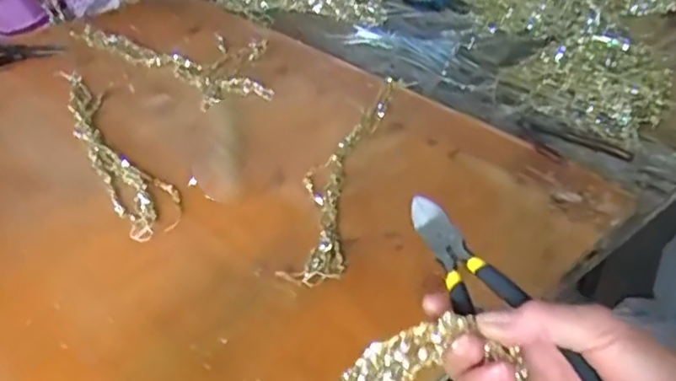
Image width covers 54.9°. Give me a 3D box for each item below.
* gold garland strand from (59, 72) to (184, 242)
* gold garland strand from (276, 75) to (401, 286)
[{"bbox_3d":[-0.260,-0.060,0.745,0.062,0.008,0.365,-18,41,-25],"label":"gold garland strand"},{"bbox_3d":[0.005,-0.031,0.694,0.064,0.020,0.352,8,36,9],"label":"gold garland strand"}]

